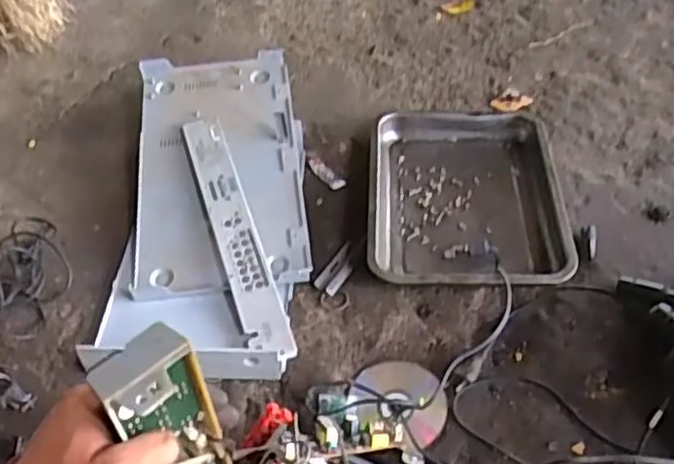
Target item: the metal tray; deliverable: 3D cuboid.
[{"bbox_3d":[0.181,-0.054,1.003,0.259,0.054,0.349,0,49,4],"label":"metal tray"}]

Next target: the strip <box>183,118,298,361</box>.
[{"bbox_3d":[-0.142,-0.007,0.964,0.060,0.009,0.413,-15,57,-12],"label":"strip"}]

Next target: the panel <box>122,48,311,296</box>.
[{"bbox_3d":[-0.178,-0.099,1.037,0.238,0.022,0.423,-7,58,-2],"label":"panel"}]

